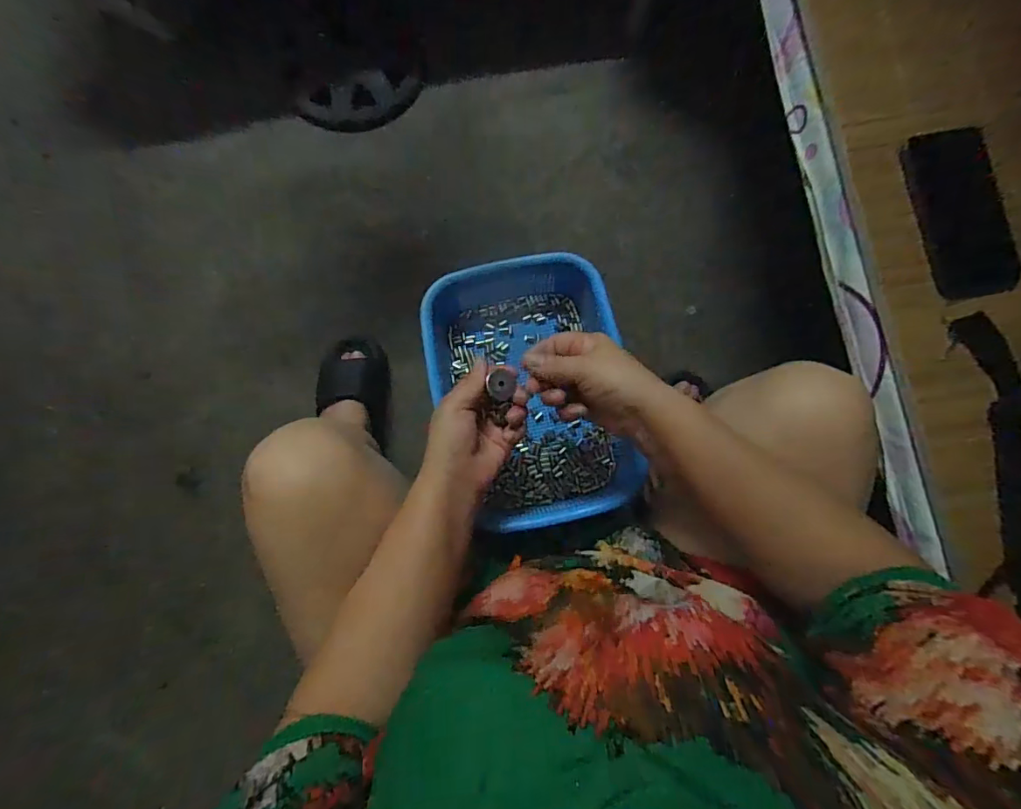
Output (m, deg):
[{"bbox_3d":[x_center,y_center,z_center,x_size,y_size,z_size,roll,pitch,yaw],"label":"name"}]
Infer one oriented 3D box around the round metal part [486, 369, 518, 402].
[{"bbox_3d":[-0.007,-0.019,0.455,0.025,0.012,0.032,-8,81,-2],"label":"round metal part"}]

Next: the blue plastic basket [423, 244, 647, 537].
[{"bbox_3d":[0.018,-0.021,0.560,0.205,0.071,0.302,-10,81,-3],"label":"blue plastic basket"}]

